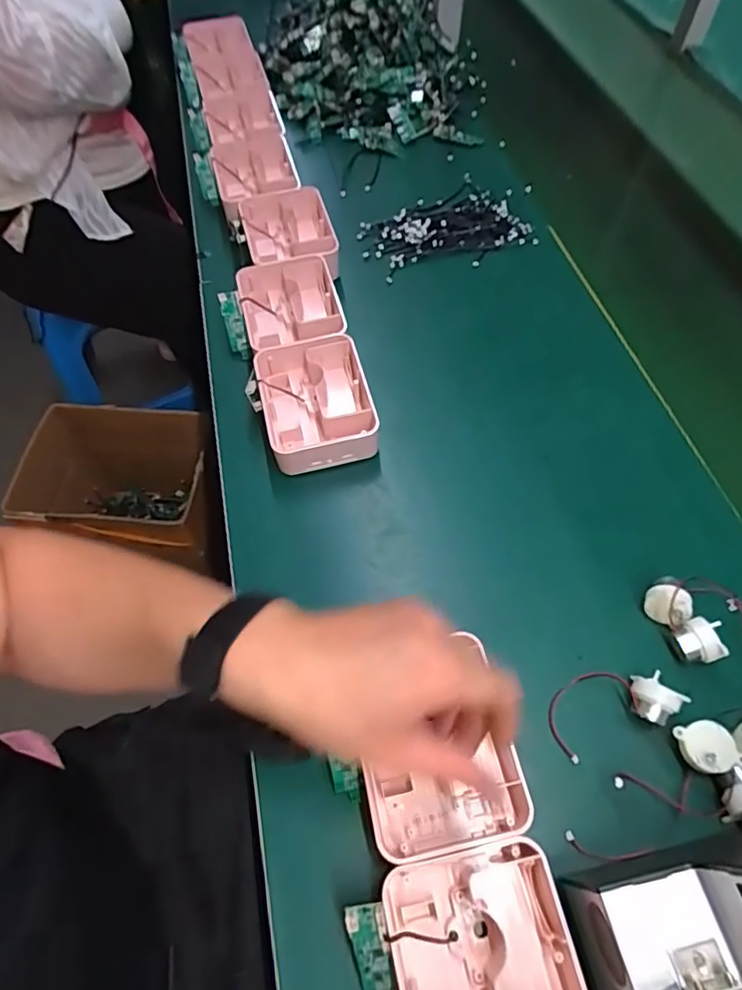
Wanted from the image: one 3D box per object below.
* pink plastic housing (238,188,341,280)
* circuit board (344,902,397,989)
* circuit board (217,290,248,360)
[{"bbox_3d":[-0.095,-0.305,0.661,0.100,0.041,0.135,-13,61,-9],"label":"pink plastic housing"},{"bbox_3d":[0.002,0.269,0.324,0.022,0.010,0.064,-12,96,-6],"label":"circuit board"},{"bbox_3d":[-0.146,-0.182,0.600,0.021,0.011,0.070,-13,94,-6],"label":"circuit board"}]

